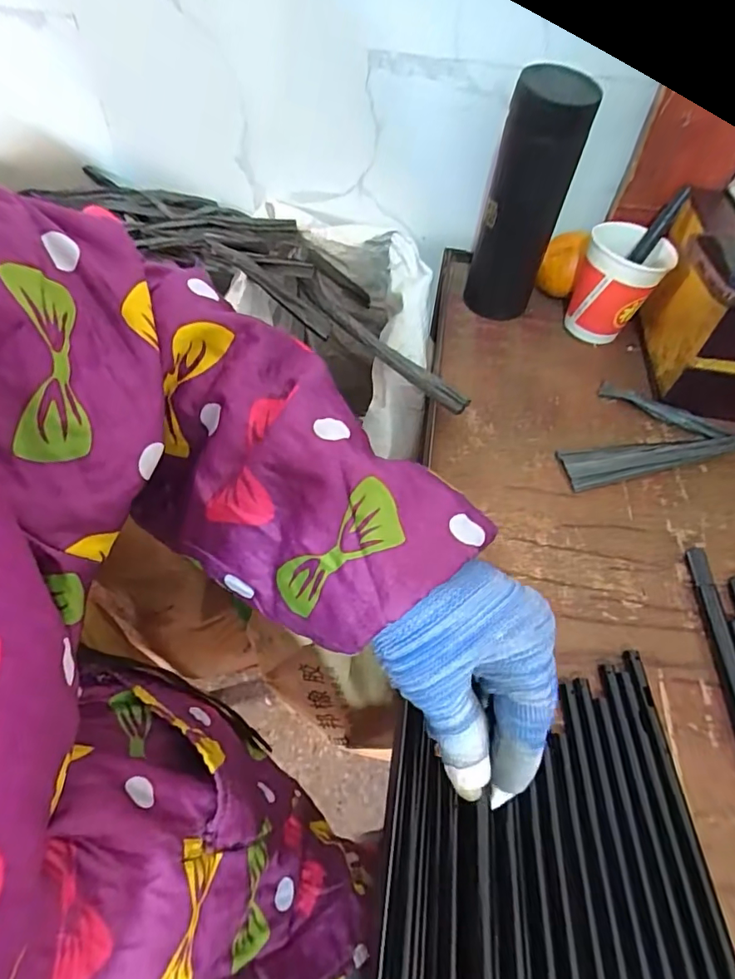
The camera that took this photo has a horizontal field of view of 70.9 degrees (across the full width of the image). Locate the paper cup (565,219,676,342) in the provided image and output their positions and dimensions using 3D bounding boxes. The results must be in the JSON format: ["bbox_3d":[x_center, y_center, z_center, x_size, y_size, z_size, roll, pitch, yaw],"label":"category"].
[{"bbox_3d":[0.228,-0.187,0.485,0.070,0.092,0.067,3,54,-4],"label":"paper cup"}]

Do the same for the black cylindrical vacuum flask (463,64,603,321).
[{"bbox_3d":[0.133,-0.238,0.452,0.064,0.196,0.055,18,54,7],"label":"black cylindrical vacuum flask"}]

